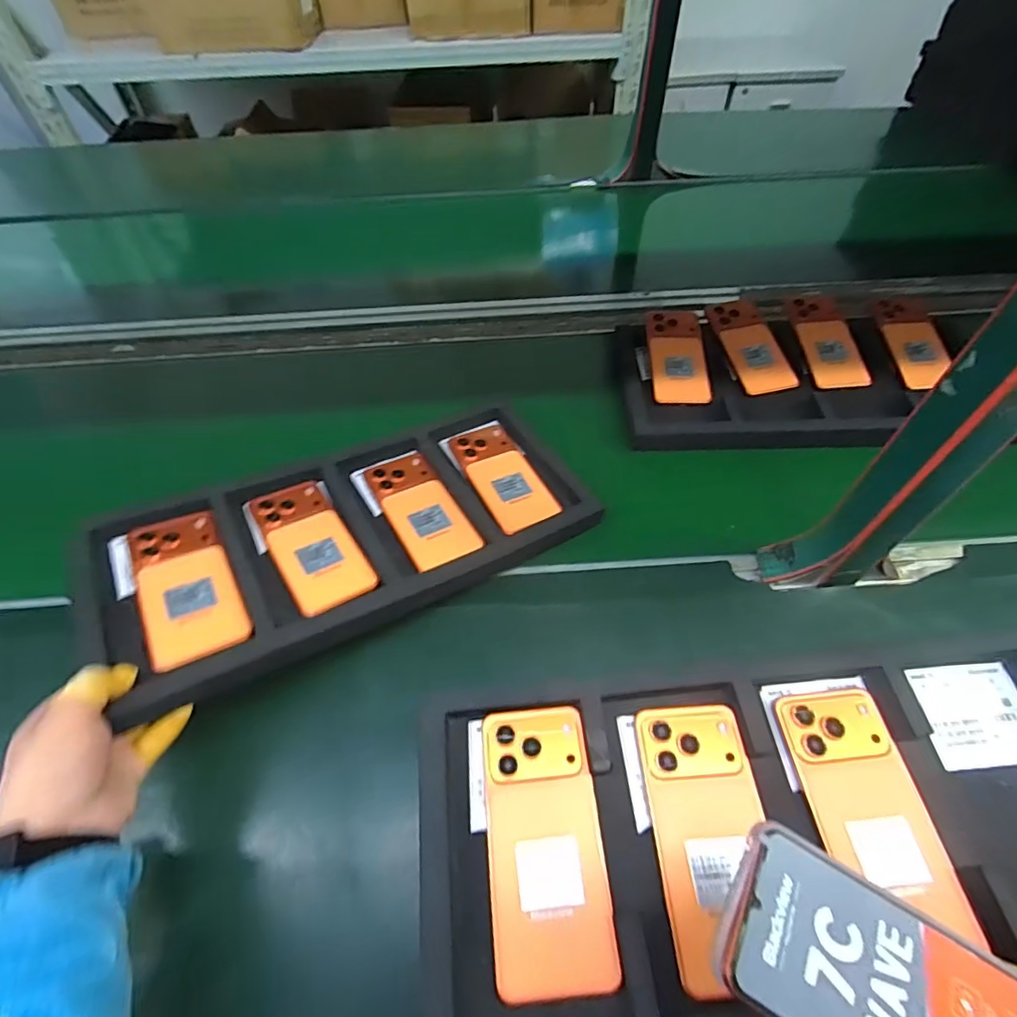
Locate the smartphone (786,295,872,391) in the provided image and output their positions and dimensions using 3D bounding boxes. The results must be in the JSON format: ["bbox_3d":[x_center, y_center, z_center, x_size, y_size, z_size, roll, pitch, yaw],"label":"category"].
[{"bbox_3d":[0.450,-0.240,0.742,0.085,0.012,0.167,-4,66,-8],"label":"smartphone"}]

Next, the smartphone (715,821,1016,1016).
[{"bbox_3d":[0.184,0.231,0.251,0.159,0.011,0.077,30,59,10],"label":"smartphone"}]

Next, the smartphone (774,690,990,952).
[{"bbox_3d":[0.247,0.200,0.361,0.076,0.011,0.145,-5,53,-2],"label":"smartphone"}]

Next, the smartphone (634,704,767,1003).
[{"bbox_3d":[0.136,0.216,0.352,0.074,0.010,0.159,-3,53,-1],"label":"smartphone"}]

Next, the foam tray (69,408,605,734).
[{"bbox_3d":[-0.155,0.015,0.550,0.469,0.030,0.240,-23,54,-28],"label":"foam tray"}]

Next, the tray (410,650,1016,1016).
[{"bbox_3d":[0.183,0.217,0.352,0.477,0.026,0.216,-4,53,-1],"label":"tray"}]

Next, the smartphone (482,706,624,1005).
[{"bbox_3d":[0.024,0.220,0.354,0.075,0.009,0.160,-5,53,-2],"label":"smartphone"}]

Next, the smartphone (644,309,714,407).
[{"bbox_3d":[0.233,-0.214,0.730,0.075,0.008,0.170,1,63,2],"label":"smartphone"}]

